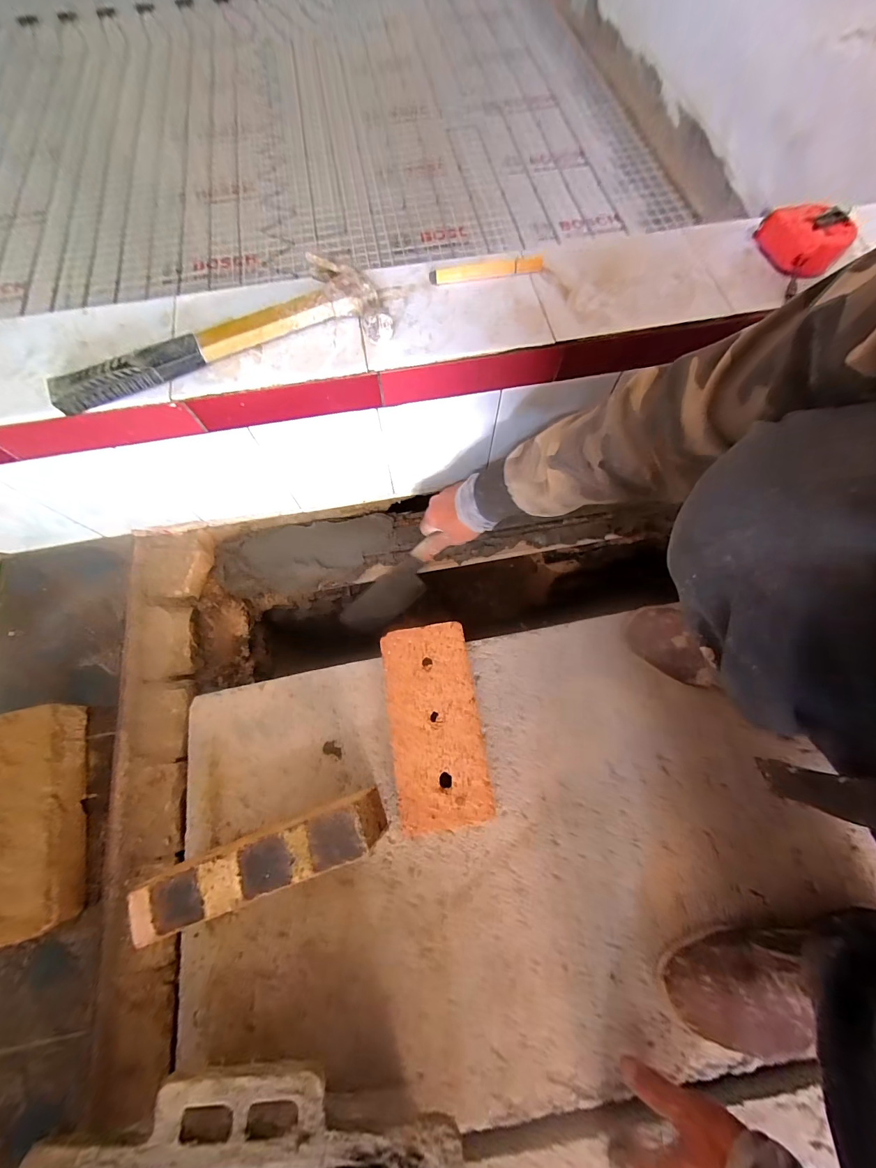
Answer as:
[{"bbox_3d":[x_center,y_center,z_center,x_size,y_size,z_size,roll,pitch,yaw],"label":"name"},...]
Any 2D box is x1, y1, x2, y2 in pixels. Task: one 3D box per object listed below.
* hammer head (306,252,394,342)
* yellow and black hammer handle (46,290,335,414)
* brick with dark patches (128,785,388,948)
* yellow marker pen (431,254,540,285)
[{"bbox_3d":[-0.095,-0.309,0.420,0.045,0.027,0.129,-27,71,-8],"label":"hammer head"},{"bbox_3d":[-0.239,-0.236,0.396,0.274,0.018,0.031,-25,71,-7],"label":"yellow and black hammer handle"},{"bbox_3d":[-0.177,0.293,0.435,0.232,0.111,0.051,-19,70,-5],"label":"brick with dark patches"},{"bbox_3d":[0.054,-0.351,0.445,0.127,0.015,0.014,-10,70,-2],"label":"yellow marker pen"}]

